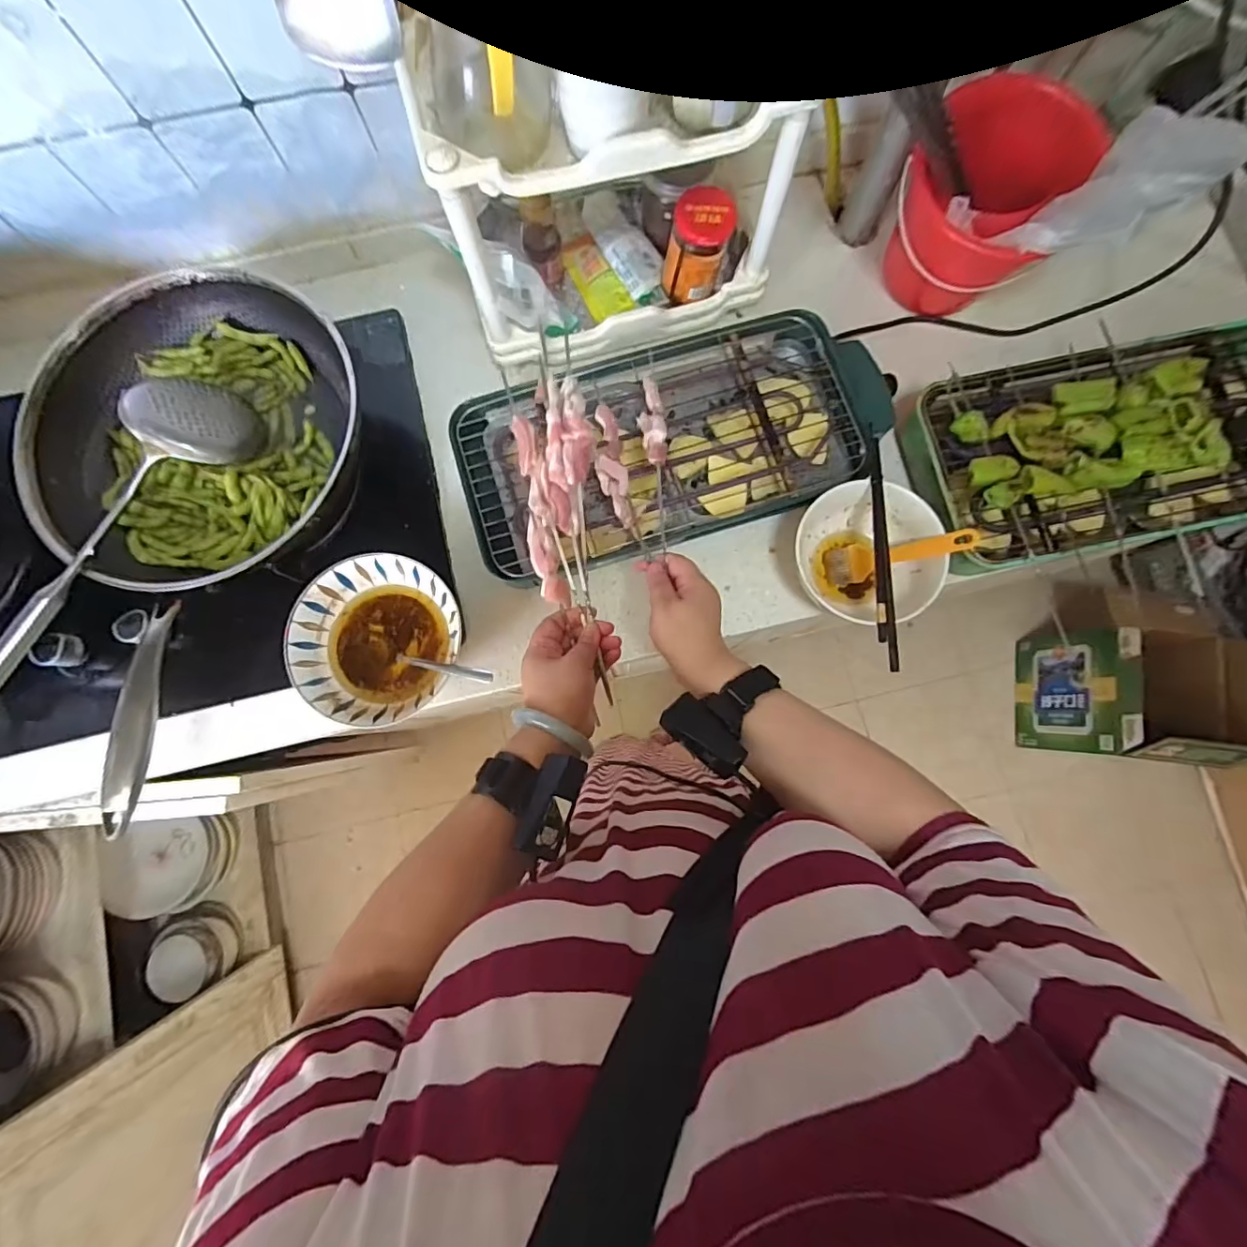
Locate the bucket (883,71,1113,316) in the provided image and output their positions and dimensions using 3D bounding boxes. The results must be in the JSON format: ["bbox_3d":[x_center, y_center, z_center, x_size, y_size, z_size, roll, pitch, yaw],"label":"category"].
[{"bbox_3d":[0.399,-0.476,0.625,0.158,0.165,0.180,34,82,6],"label":"bucket"}]

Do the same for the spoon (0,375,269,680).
[{"bbox_3d":[-0.507,-0.088,0.514,0.098,0.088,0.371,29,82,6],"label":"spoon"}]

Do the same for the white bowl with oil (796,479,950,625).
[{"bbox_3d":[0.258,-0.074,0.587,0.149,0.066,0.149,0,80,1],"label":"white bowl with oil"}]

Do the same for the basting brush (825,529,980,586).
[{"bbox_3d":[0.300,-0.073,0.584,0.147,0.027,0.044,-9,78,29],"label":"basting brush"}]

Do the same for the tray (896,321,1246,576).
[{"bbox_3d":[0.573,-0.206,0.597,0.464,0.082,0.219,-13,80,-1],"label":"tray"}]

